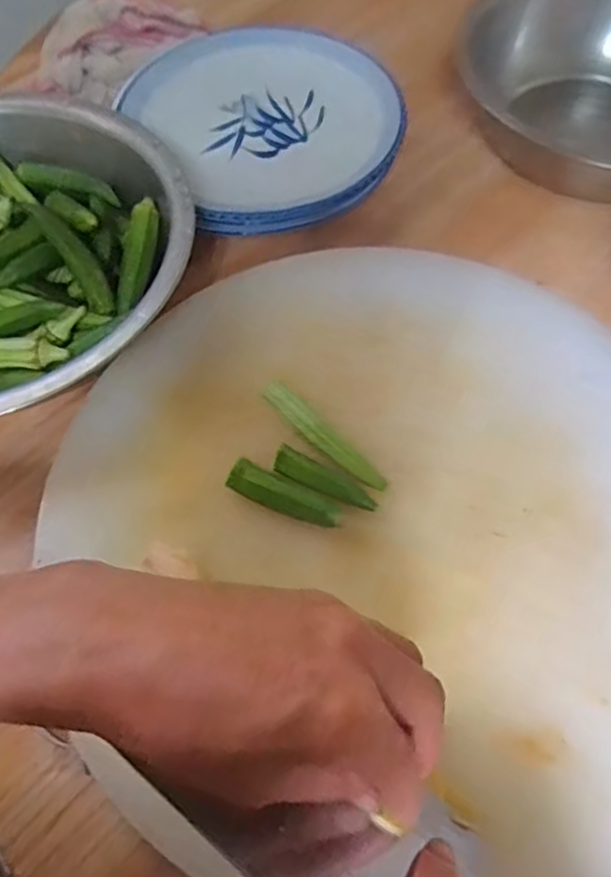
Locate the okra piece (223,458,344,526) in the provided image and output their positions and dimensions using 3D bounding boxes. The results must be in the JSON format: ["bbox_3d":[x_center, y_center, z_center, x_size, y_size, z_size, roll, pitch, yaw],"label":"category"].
[{"bbox_3d":[-0.012,0.036,0.377,0.069,0.019,0.018,22,66,12],"label":"okra piece"}]

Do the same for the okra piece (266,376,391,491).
[{"bbox_3d":[0.012,0.000,0.394,0.016,0.021,0.093,-42,70,-18],"label":"okra piece"}]

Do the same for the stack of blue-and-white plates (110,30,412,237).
[{"bbox_3d":[-0.029,-0.267,0.552,0.208,0.050,0.231,-28,66,-13],"label":"stack of blue-and-white plates"}]

